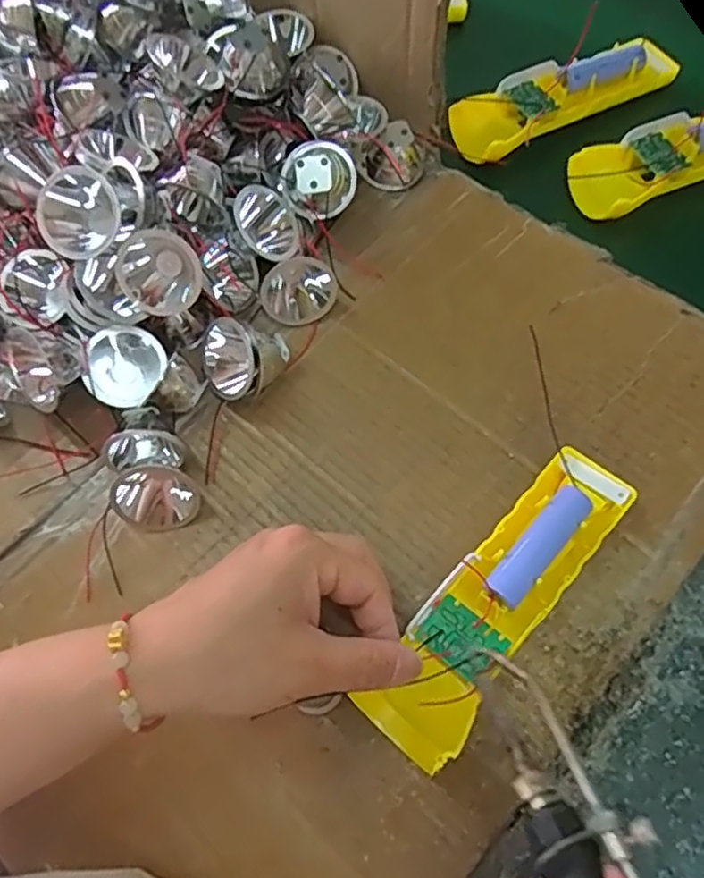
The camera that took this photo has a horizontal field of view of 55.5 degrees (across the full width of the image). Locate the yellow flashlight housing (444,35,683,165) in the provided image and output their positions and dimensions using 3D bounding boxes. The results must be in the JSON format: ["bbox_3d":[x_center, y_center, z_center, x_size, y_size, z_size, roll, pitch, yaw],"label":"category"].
[{"bbox_3d":[0.142,-0.229,0.450,0.153,0.042,0.049,-22,64,-5],"label":"yellow flashlight housing"}]

